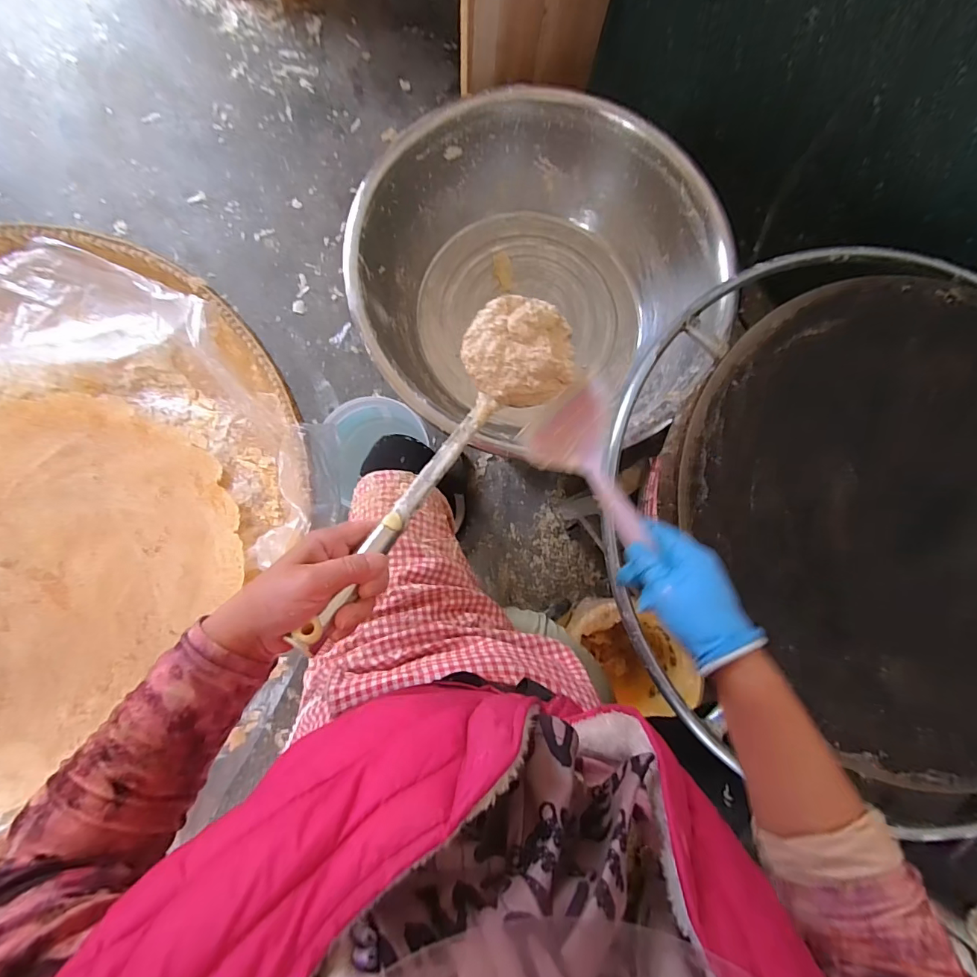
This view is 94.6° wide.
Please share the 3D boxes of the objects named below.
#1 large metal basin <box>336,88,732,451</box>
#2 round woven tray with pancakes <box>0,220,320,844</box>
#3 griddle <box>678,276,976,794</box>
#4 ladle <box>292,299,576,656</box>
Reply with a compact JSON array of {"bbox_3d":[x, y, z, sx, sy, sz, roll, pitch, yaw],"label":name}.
[{"bbox_3d":[0.087,-0.353,0.802,0.602,0.200,0.579,3,83,-2],"label":"large metal basin"},{"bbox_3d":[-0.640,0.038,0.610,0.783,0.096,0.772,0,83,-3],"label":"round woven tray with pancakes"},{"bbox_3d":[0.524,0.025,0.526,0.519,0.028,0.572,-31,86,-6],"label":"griddle"},{"bbox_3d":[-0.033,-0.028,0.395,0.108,0.052,0.369,31,66,1],"label":"ladle"}]

